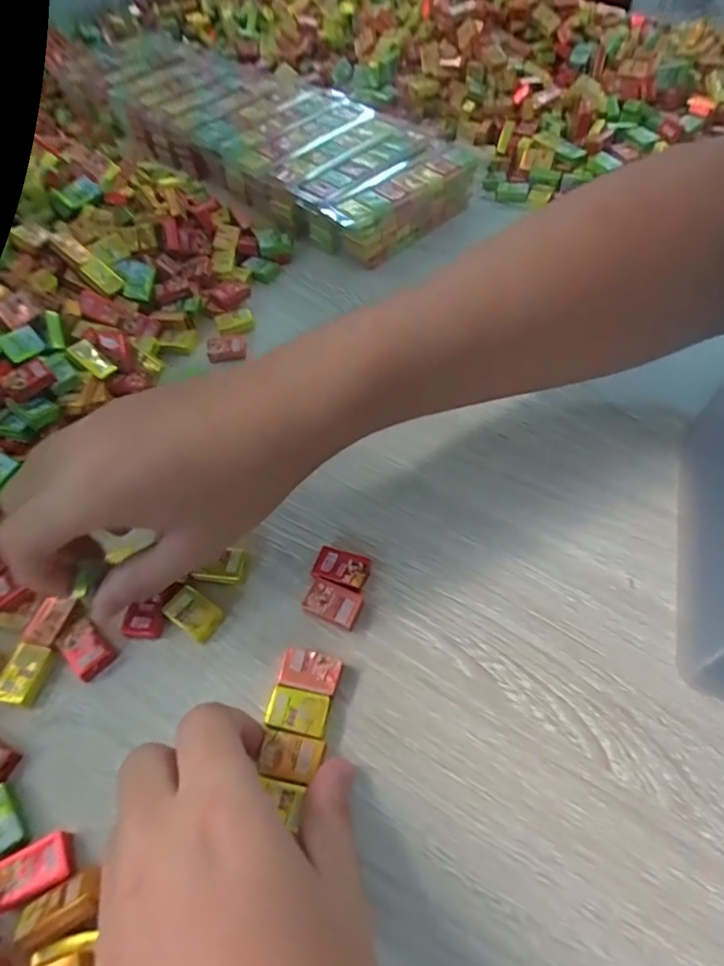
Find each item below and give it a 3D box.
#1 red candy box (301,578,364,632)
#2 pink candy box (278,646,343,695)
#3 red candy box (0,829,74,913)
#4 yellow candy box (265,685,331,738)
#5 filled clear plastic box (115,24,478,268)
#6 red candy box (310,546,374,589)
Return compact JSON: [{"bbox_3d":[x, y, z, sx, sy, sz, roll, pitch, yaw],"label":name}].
[{"bbox_3d":[-0.014,0.058,0.266,0.026,0.008,0.017,20,59,18],"label":"red candy box"},{"bbox_3d":[-0.023,0.084,0.248,0.026,0.008,0.016,11,56,12],"label":"pink candy box"},{"bbox_3d":[-0.124,0.146,0.212,0.027,0.007,0.018,-23,56,-11],"label":"red candy box"},{"bbox_3d":[-0.027,0.096,0.236,0.025,0.004,0.017,8,56,11],"label":"yellow candy box"},{"bbox_3d":[-0.085,-0.352,0.532,0.182,0.046,0.434,-38,60,-20],"label":"filled clear plastic box"},{"bbox_3d":[-0.010,0.043,0.276,0.027,0.009,0.019,12,57,13],"label":"red candy box"}]

